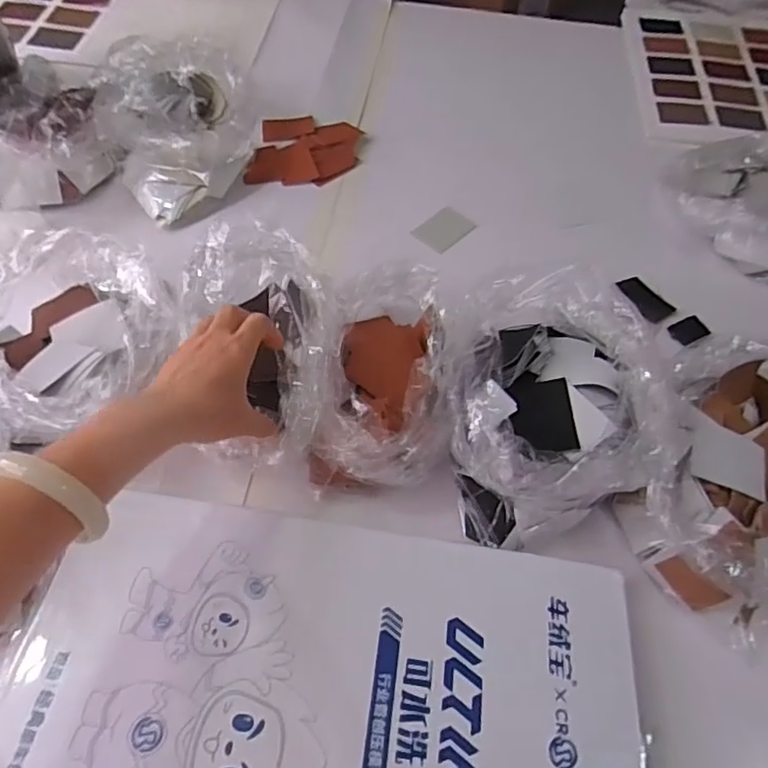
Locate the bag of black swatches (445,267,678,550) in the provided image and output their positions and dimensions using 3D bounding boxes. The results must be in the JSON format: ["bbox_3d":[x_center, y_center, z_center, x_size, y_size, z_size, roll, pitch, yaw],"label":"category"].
[{"bbox_3d":[0.139,0.011,0.481,0.171,0.079,0.216,1,56,-2],"label":"bag of black swatches"}]

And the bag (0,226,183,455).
[{"bbox_3d":[-0.267,-0.042,0.501,0.175,0.072,0.207,-24,61,-18],"label":"bag"}]

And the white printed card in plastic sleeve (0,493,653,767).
[{"bbox_3d":[-0.038,0.231,0.358,0.403,0.010,0.300,8,54,0],"label":"white printed card in plastic sleeve"}]

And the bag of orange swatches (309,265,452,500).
[{"bbox_3d":[0.001,-0.015,0.518,0.115,0.067,0.220,7,56,2],"label":"bag of orange swatches"}]

